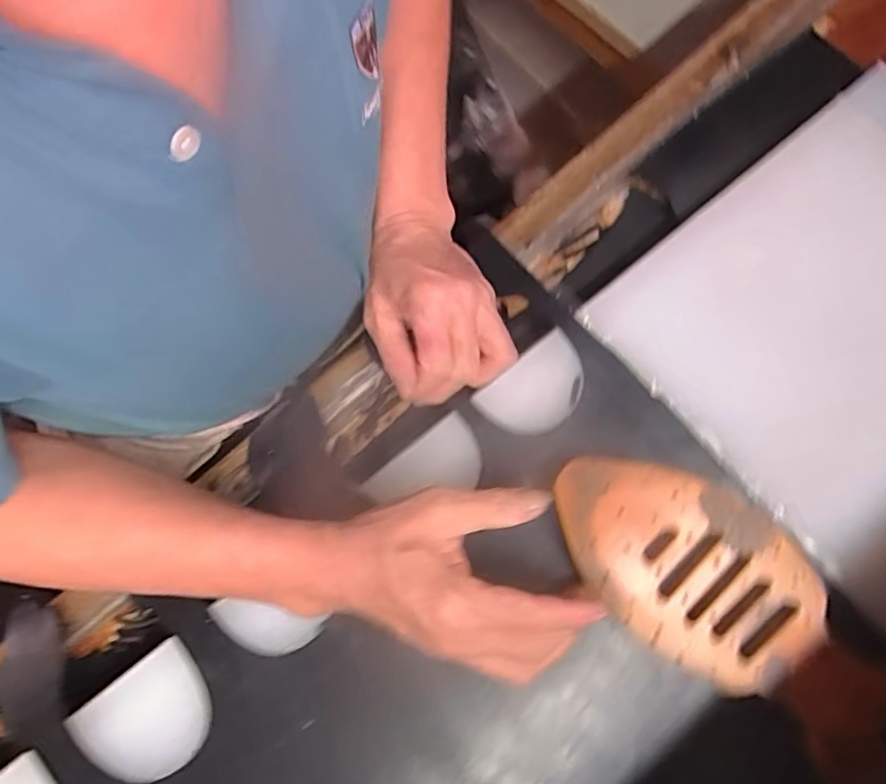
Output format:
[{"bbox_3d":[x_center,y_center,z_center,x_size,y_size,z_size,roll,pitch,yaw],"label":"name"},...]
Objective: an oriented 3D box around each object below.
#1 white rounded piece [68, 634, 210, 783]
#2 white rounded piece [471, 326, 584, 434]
[{"bbox_3d":[-0.180,0.202,0.379,0.073,0.011,0.065,-39,82,-7],"label":"white rounded piece"},{"bbox_3d":[0.063,-0.001,0.413,0.074,0.005,0.050,-39,82,-6],"label":"white rounded piece"}]

